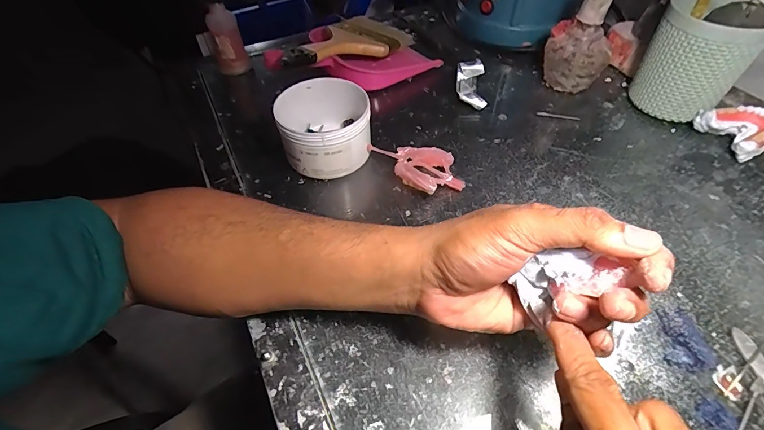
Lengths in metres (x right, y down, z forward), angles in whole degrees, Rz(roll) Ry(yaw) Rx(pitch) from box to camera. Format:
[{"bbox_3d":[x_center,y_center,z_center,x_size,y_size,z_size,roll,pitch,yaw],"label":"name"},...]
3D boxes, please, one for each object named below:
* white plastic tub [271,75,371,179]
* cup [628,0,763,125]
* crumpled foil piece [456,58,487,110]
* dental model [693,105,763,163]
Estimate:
[{"bbox_3d":[-0.058,-0.088,0.389,0.087,0.064,0.089,-11,51,-8],"label":"white plastic tub"},{"bbox_3d":[0.336,-0.166,0.411,0.091,0.113,0.083,-1,51,1],"label":"cup"},{"bbox_3d":[0.110,-0.161,0.467,0.033,0.028,0.071,3,51,4],"label":"crumpled foil piece"},{"bbox_3d":[0.373,-0.089,0.397,0.051,0.035,0.062,-17,52,-12],"label":"dental model"}]

